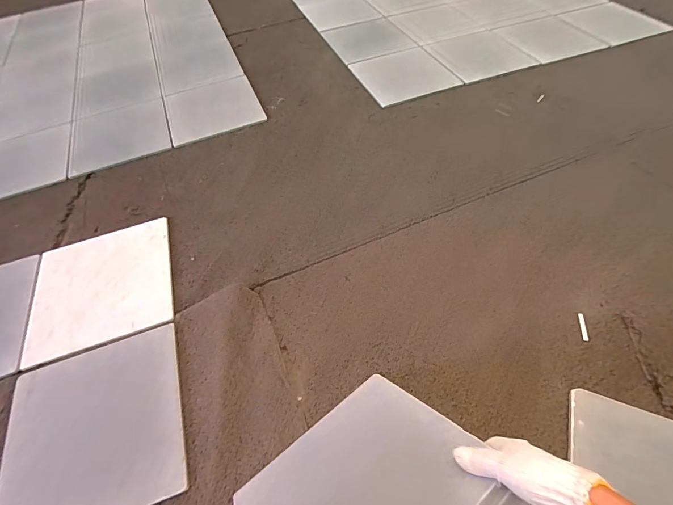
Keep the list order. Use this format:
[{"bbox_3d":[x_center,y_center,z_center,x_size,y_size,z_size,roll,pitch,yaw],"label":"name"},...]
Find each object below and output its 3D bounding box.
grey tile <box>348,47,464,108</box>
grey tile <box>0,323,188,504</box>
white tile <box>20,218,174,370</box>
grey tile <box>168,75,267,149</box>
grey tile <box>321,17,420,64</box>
[{"bbox_3d":[0.239,-0.644,1.196,0.299,0.011,0.314,-20,57,-9],"label":"grey tile"},{"bbox_3d":[-0.437,0.319,0.606,0.302,0.019,0.301,-20,58,-6],"label":"grey tile"},{"bbox_3d":[-0.548,0.072,0.772,0.315,0.013,0.307,-15,56,-6],"label":"white tile"},{"bbox_3d":[-0.425,-0.500,1.141,0.301,0.017,0.269,-21,57,-10],"label":"grey tile"},{"bbox_3d":[0.126,-0.883,1.367,0.289,0.010,0.326,-19,57,-8],"label":"grey tile"}]

